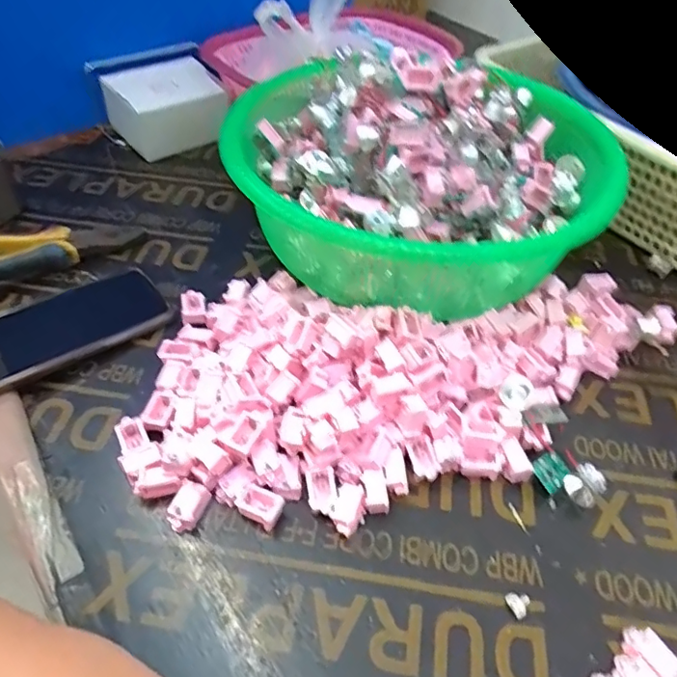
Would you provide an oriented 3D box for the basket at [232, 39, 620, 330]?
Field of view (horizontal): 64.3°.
[{"bbox_3d":[0.079,-0.154,0.497,0.314,0.157,0.291,1,47,-1],"label":"basket"}]

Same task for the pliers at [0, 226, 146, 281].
[{"bbox_3d":[-0.281,-0.078,0.489,0.189,0.034,0.040,-21,51,-20],"label":"pliers"}]

